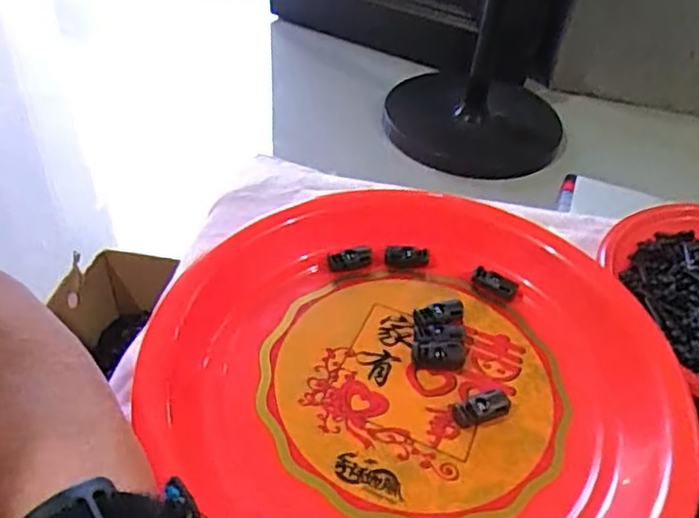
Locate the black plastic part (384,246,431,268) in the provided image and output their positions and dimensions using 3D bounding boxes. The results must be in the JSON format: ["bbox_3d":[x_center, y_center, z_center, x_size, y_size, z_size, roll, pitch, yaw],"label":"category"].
[{"bbox_3d":[0.035,-0.001,0.382,0.027,0.009,0.012,-3,44,-1],"label":"black plastic part"}]

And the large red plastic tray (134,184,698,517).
[{"bbox_3d":[0.032,0.056,0.316,0.250,0.031,0.253,7,43,2],"label":"large red plastic tray"}]

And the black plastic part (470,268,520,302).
[{"bbox_3d":[0.086,0.014,0.370,0.026,0.007,0.011,27,48,22],"label":"black plastic part"}]

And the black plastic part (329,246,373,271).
[{"bbox_3d":[0.001,0.000,0.378,0.027,0.005,0.013,-10,84,-15],"label":"black plastic part"}]

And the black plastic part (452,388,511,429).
[{"bbox_3d":[0.065,0.073,0.307,0.030,0.011,0.012,-12,46,-17],"label":"black plastic part"}]

